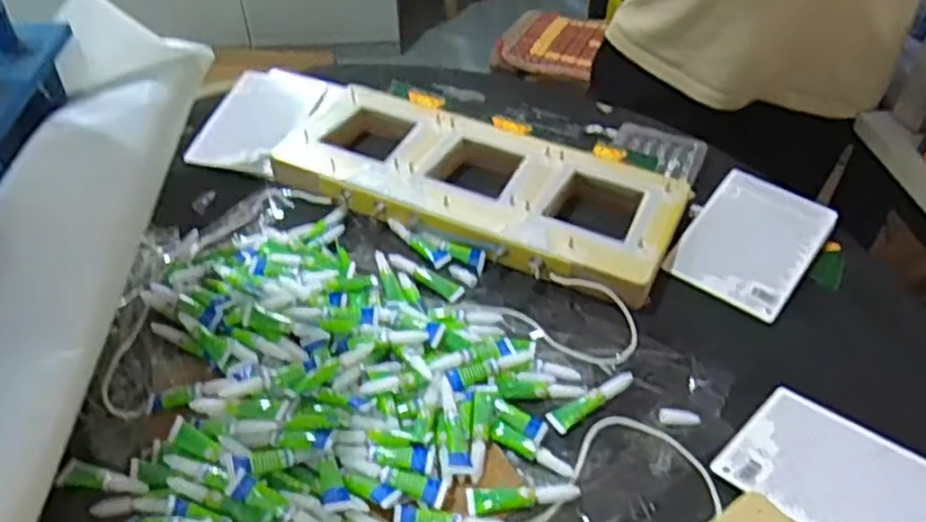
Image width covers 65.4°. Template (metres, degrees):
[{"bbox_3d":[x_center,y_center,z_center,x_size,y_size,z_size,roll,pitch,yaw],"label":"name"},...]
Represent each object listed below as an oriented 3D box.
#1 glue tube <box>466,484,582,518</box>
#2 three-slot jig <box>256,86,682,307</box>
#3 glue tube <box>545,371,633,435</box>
[{"bbox_3d":[0.045,0.175,0.535,0.083,0.017,0.021,-3,44,-4],"label":"glue tube"},{"bbox_3d":[0.011,-0.085,0.784,0.430,0.039,0.175,18,47,18],"label":"three-slot jig"},{"bbox_3d":[0.107,0.115,0.603,0.084,0.010,0.020,-28,51,-26],"label":"glue tube"}]

